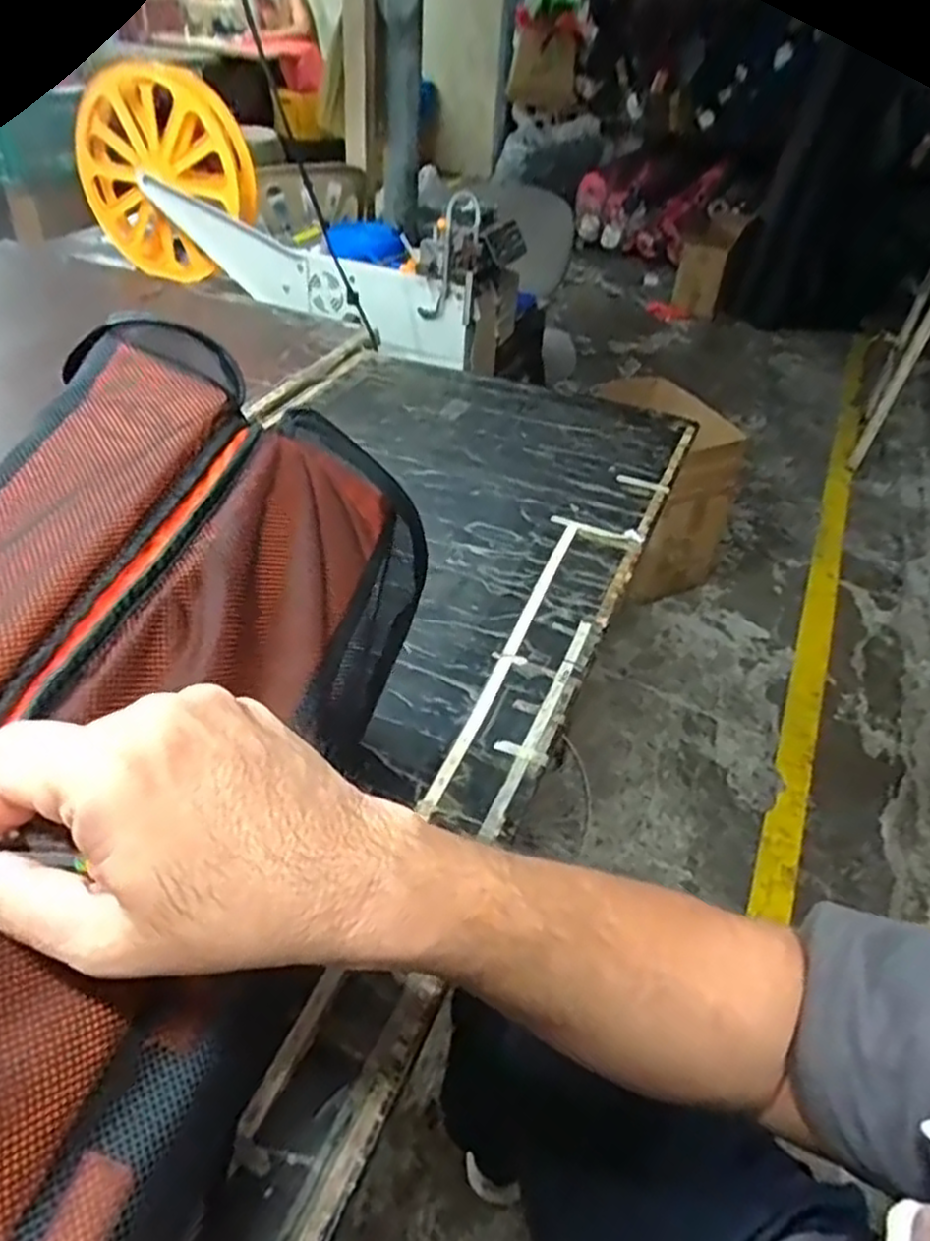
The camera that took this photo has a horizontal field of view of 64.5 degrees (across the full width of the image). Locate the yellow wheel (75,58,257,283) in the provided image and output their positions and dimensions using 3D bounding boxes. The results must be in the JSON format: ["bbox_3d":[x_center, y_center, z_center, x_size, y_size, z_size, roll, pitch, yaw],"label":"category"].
[{"bbox_3d":[-0.630,-0.922,1.521,0.403,0.386,0.055,-24,20,37],"label":"yellow wheel"}]

